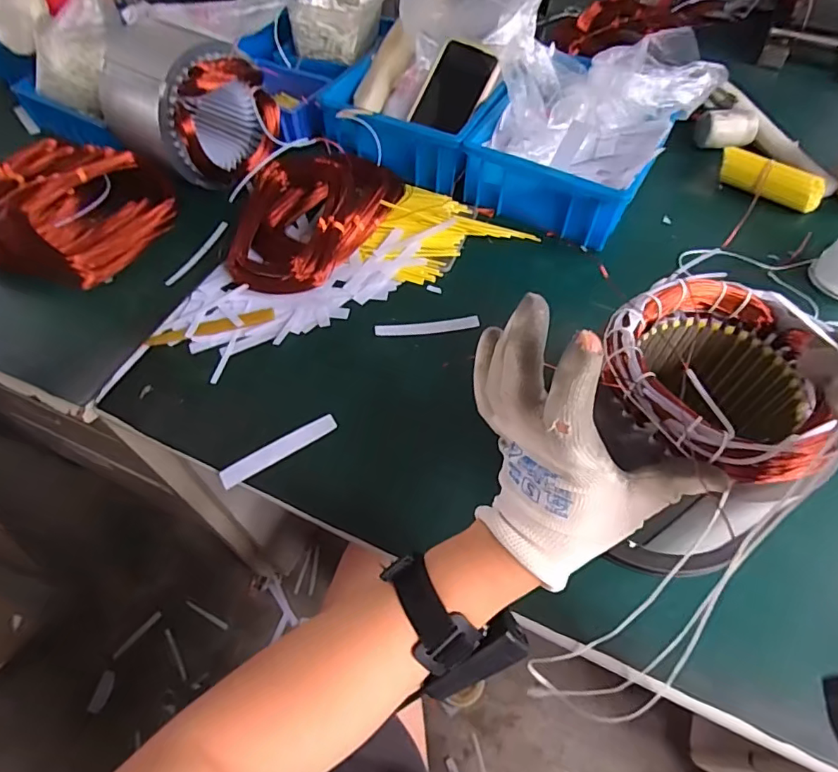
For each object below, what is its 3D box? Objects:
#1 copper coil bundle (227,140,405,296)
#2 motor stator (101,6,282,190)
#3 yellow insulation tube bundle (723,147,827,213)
[{"bbox_3d":[-0.127,-0.200,0.586,0.137,0.055,0.222,28,61,17],"label":"copper coil bundle"},{"bbox_3d":[-0.273,-0.336,0.592,0.150,0.149,0.160,31,61,20],"label":"motor stator"},{"bbox_3d":[0.450,-0.263,0.650,0.125,0.038,0.032,26,60,17],"label":"yellow insulation tube bundle"}]

